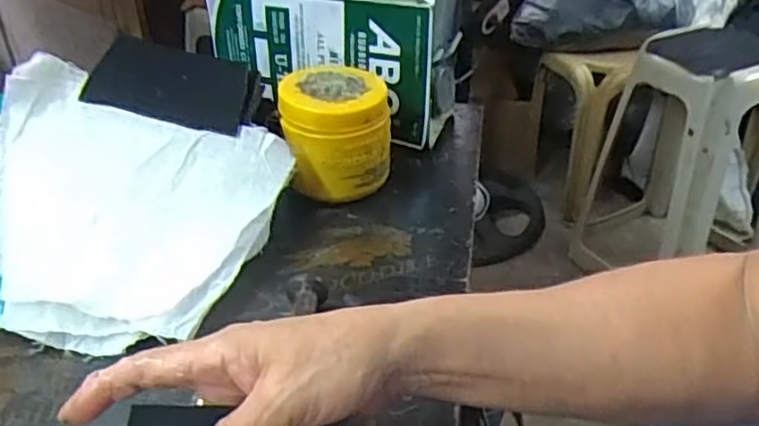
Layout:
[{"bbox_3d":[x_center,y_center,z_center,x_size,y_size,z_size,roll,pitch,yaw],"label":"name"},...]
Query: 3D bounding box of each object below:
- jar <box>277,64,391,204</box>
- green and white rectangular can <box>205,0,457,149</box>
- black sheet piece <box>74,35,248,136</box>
[{"bbox_3d":[-0.040,-0.072,0.604,0.093,0.095,0.092,-1,34,1],"label":"jar"},{"bbox_3d":[-0.048,-0.165,0.679,0.243,0.162,0.098,11,36,17],"label":"green and white rectangular can"},{"bbox_3d":[-0.165,-0.105,0.539,0.117,0.007,0.076,13,54,-4],"label":"black sheet piece"}]

